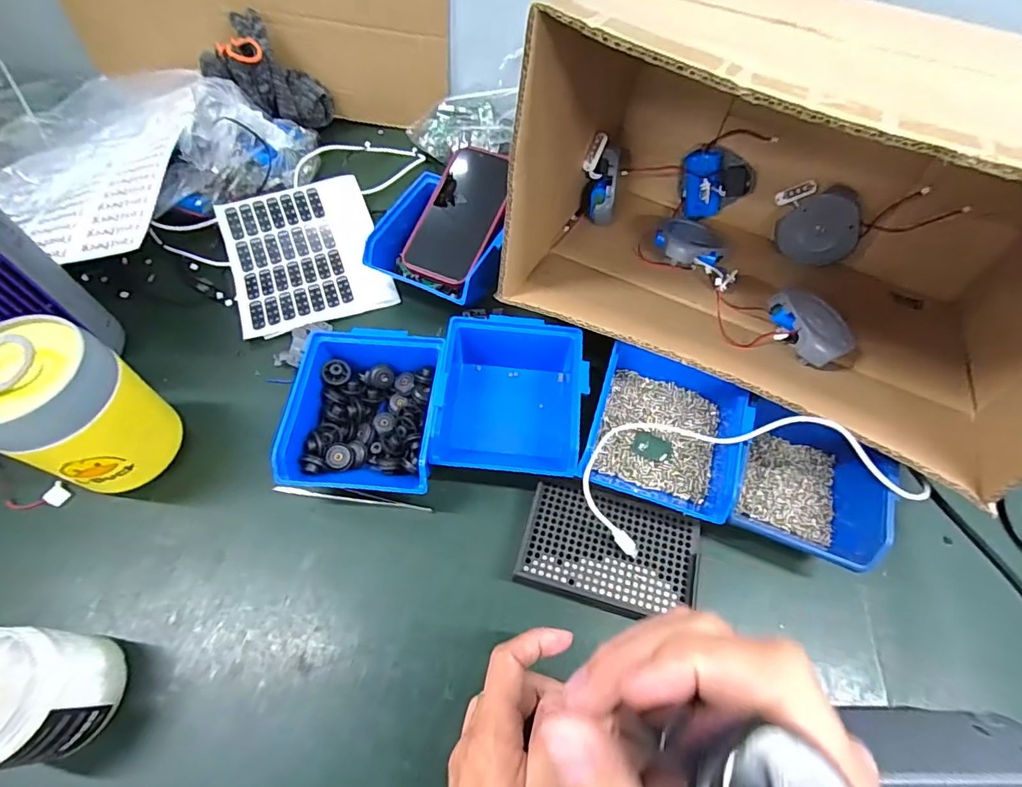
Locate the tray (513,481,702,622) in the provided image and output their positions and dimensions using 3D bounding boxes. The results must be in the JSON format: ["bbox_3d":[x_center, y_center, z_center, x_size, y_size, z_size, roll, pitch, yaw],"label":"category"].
[{"bbox_3d":[0.077,0.122,0.385,0.132,0.012,0.084,14,61,6],"label":"tray"}]

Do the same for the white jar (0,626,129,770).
[{"bbox_3d":[-0.304,0.189,0.310,0.075,0.088,0.074,1,60,-1],"label":"white jar"}]

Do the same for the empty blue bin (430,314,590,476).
[{"bbox_3d":[0.001,0.004,0.427,0.121,0.065,0.138,5,60,1],"label":"empty blue bin"}]

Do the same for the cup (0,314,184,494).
[{"bbox_3d":[-0.325,0.018,0.375,0.088,0.139,0.089,16,61,7],"label":"cup"}]

